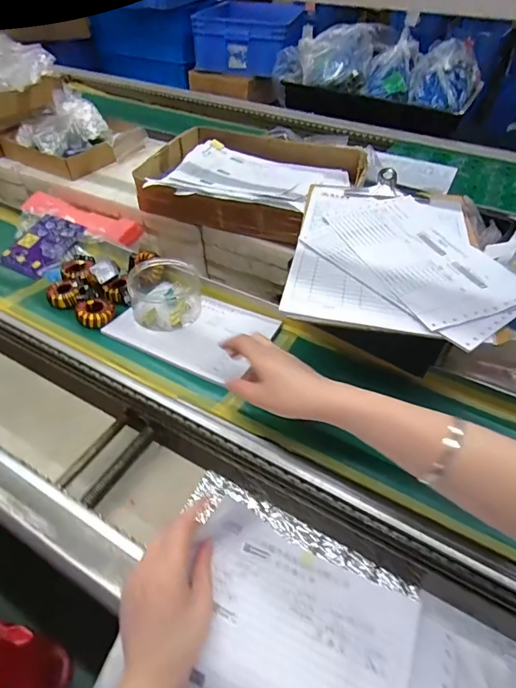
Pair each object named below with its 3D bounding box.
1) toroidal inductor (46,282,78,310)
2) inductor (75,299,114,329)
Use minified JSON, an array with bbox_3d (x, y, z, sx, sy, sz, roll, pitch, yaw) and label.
[{"bbox_3d":[-0.282,-0.070,0.594,0.042,0.019,0.045,-18,49,-18],"label":"toroidal inductor"},{"bbox_3d":[-0.224,-0.043,0.565,0.049,0.018,0.042,-18,49,-18],"label":"inductor"}]

